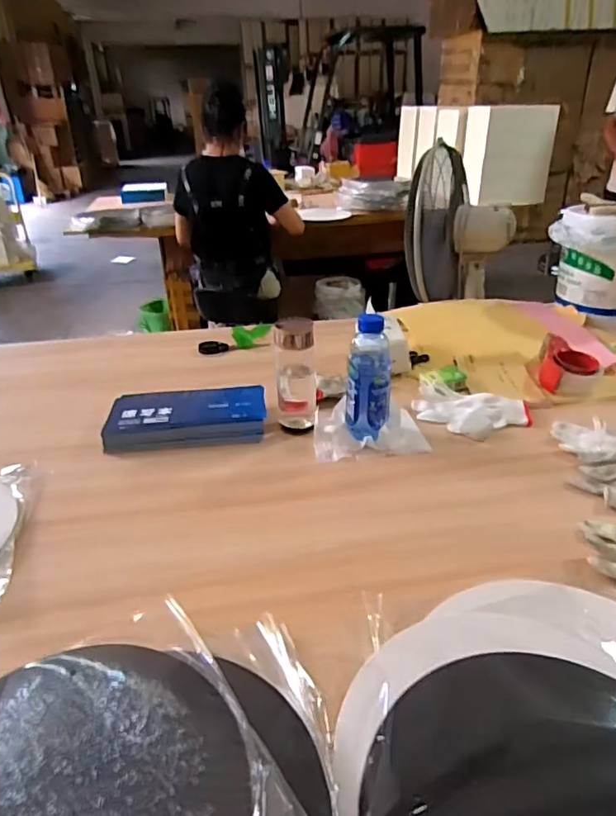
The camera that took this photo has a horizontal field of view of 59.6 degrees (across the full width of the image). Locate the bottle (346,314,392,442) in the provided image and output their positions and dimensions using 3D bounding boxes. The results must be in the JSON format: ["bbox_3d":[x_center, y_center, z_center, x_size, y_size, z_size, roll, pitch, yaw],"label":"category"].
[{"bbox_3d":[0.095,-0.041,0.847,0.065,0.194,0.060,-21,34,-31],"label":"bottle"}]

